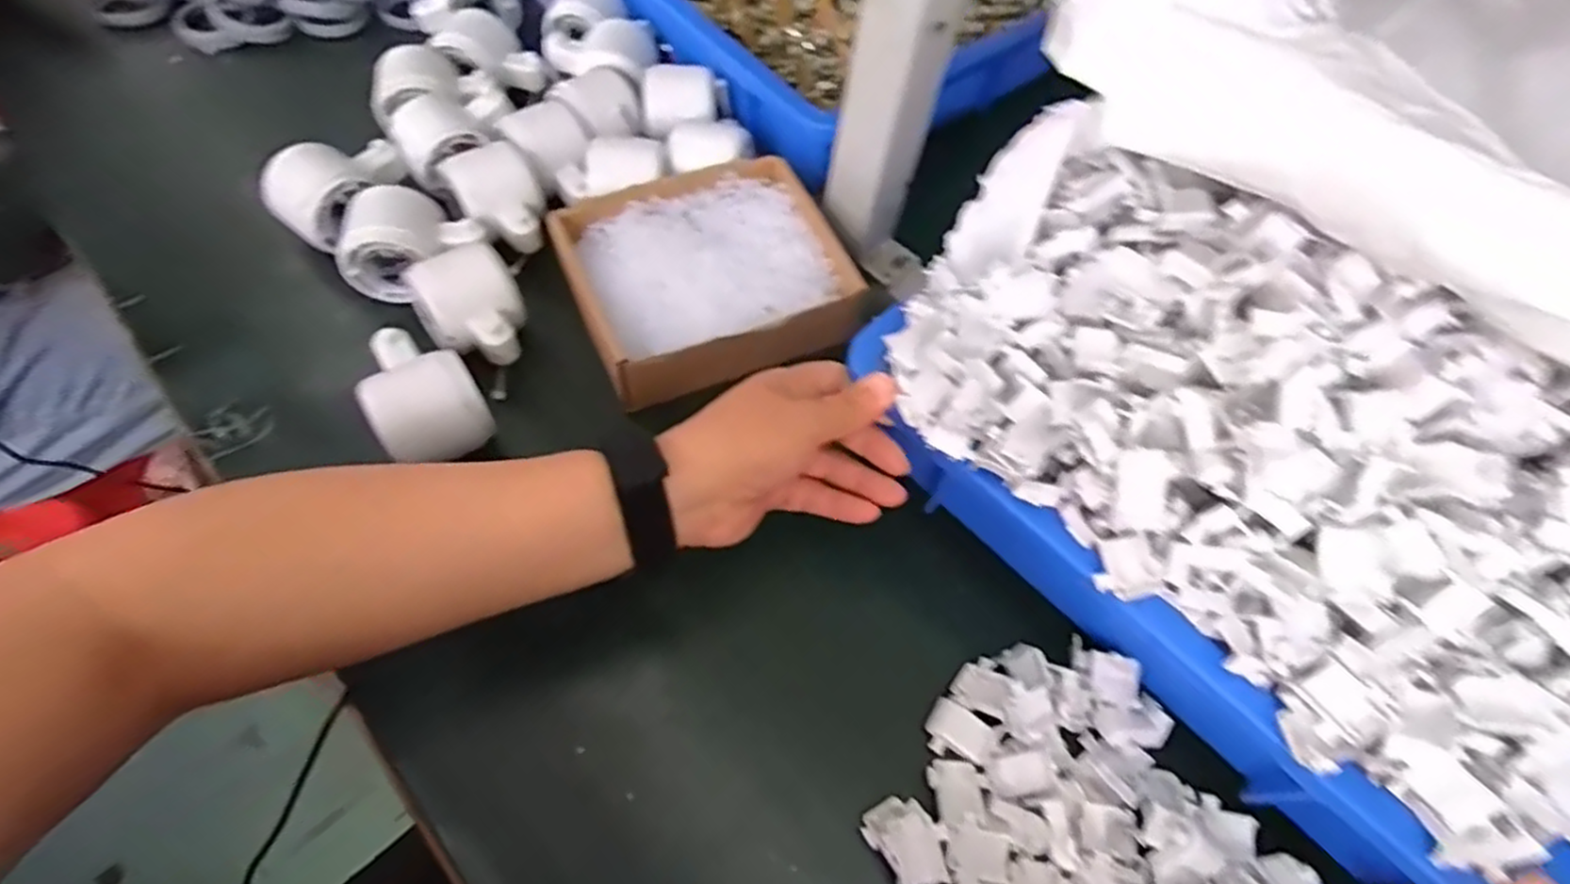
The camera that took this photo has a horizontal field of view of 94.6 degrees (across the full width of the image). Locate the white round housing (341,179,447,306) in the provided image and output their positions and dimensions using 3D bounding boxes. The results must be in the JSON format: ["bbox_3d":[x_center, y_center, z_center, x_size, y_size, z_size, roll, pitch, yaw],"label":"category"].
[{"bbox_3d":[-0.252,-0.128,0.462,0.055,0.050,0.055,-23,54,36],"label":"white round housing"}]

